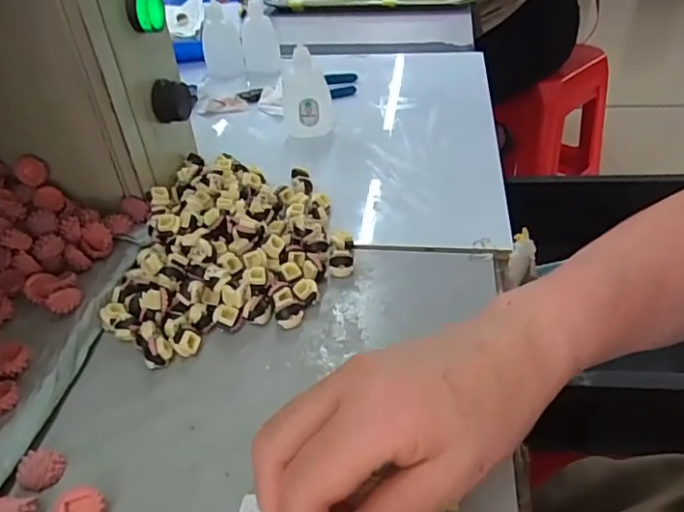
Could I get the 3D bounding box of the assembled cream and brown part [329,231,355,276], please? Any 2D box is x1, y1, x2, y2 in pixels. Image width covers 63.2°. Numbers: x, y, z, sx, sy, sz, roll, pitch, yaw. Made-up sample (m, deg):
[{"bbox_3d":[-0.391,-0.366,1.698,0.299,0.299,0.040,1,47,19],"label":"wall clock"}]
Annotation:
[{"bbox_3d":[0.000,-0.002,0.377,0.016,0.013,0.032,1,39,0],"label":"assembled cream and brown part"}]

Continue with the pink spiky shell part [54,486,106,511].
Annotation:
[{"bbox_3d":[-0.116,0.114,0.247,0.019,0.010,0.019,0,39,0],"label":"pink spiky shell part"}]

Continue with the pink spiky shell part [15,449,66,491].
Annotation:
[{"bbox_3d":[-0.145,0.101,0.266,0.019,0.008,0.019,0,39,0],"label":"pink spiky shell part"}]

